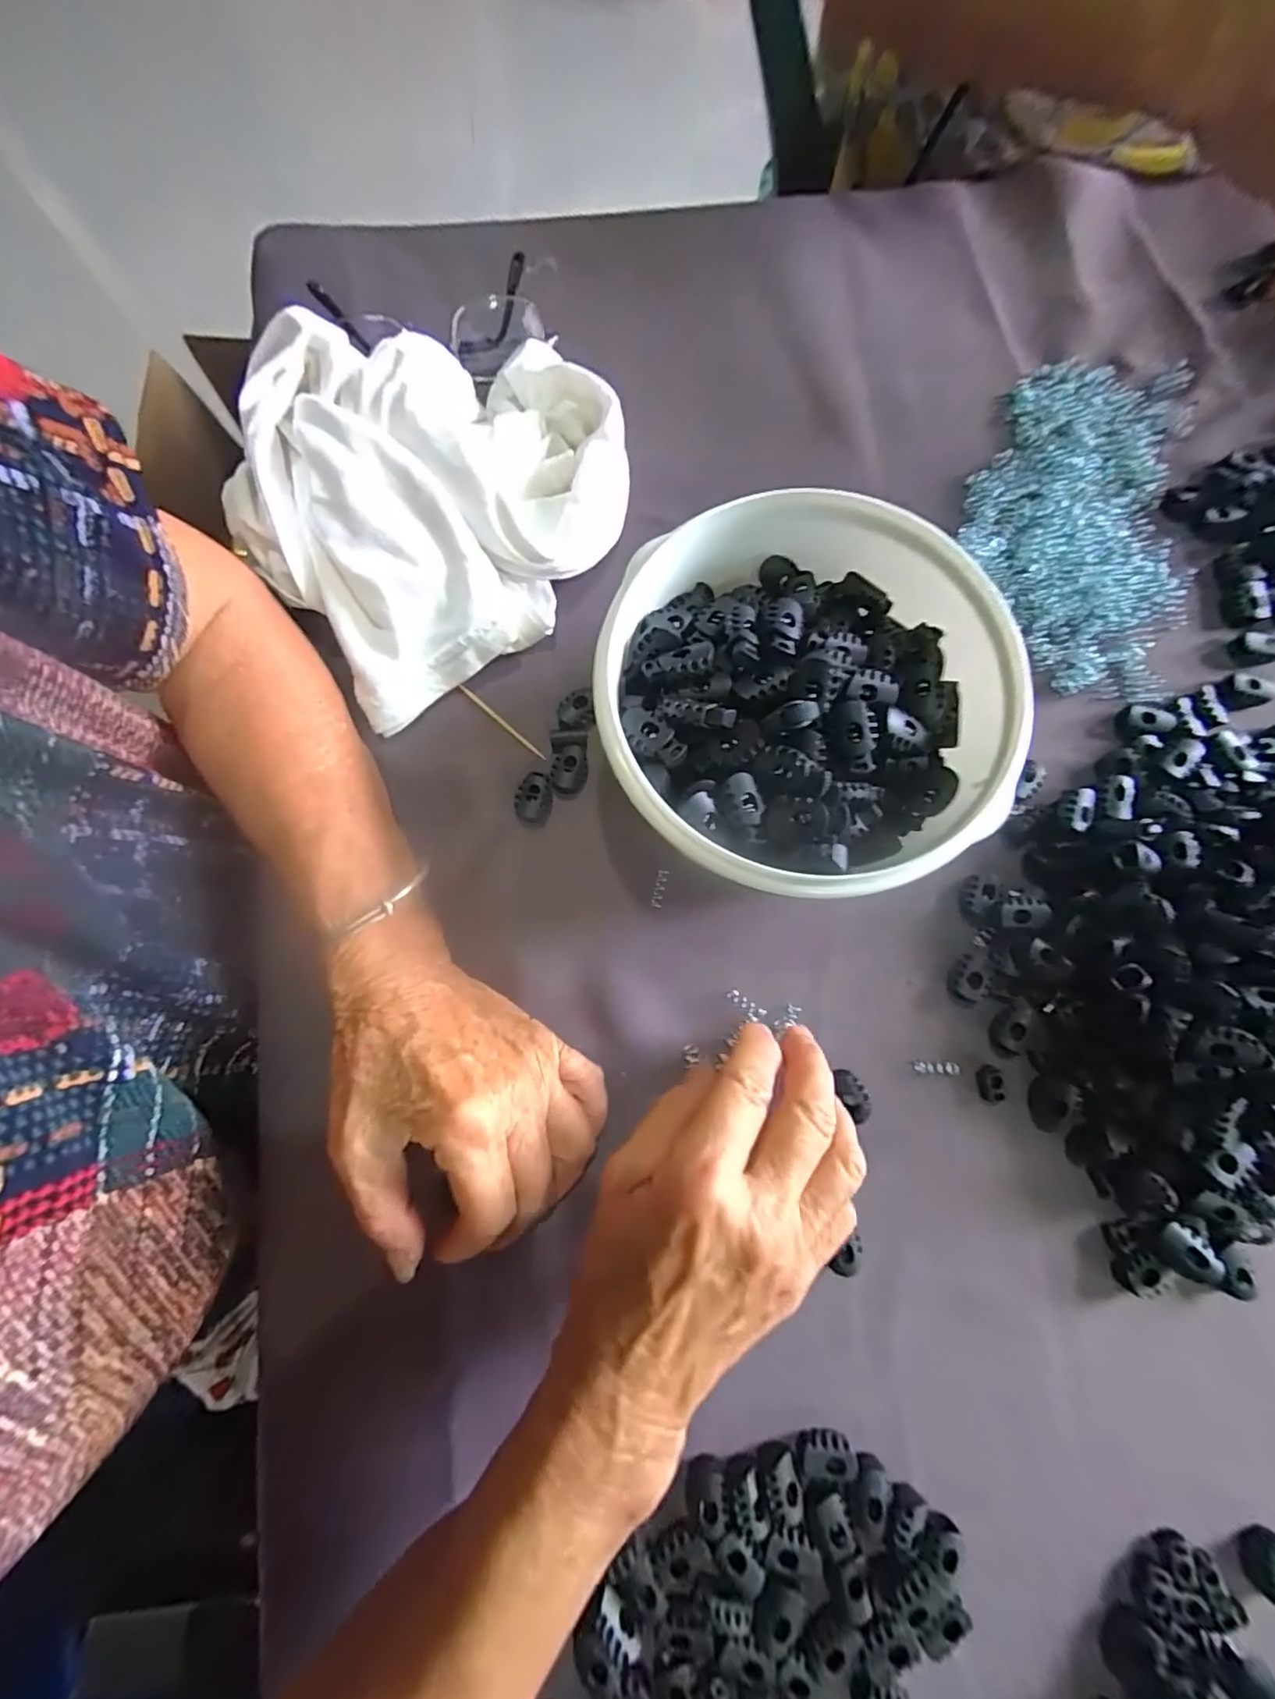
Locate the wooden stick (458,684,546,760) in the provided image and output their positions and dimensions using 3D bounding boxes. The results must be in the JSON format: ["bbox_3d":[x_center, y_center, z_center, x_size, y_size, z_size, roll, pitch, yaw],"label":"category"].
[{"bbox_3d":[-0.069,-0.065,0.291,0.059,0.004,0.004,40,83,7],"label":"wooden stick"}]

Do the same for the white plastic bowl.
[{"bbox_3d":[0.073,-0.056,0.250,0.175,0.073,0.164,0,80,1],"label":"white plastic bowl"}]

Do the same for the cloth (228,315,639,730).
[{"bbox_3d":[-0.095,-0.175,0.274,0.185,0.072,0.149,-35,81,-5],"label":"cloth"}]

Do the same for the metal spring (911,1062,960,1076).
[{"bbox_3d":[0.137,0.100,0.260,0.021,0.004,0.005,2,80,1],"label":"metal spring"}]

